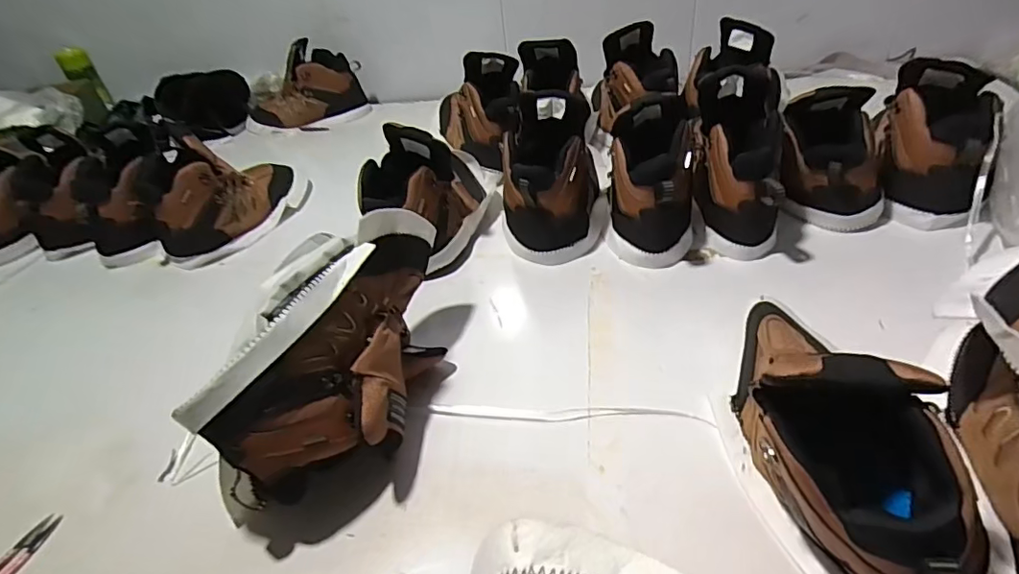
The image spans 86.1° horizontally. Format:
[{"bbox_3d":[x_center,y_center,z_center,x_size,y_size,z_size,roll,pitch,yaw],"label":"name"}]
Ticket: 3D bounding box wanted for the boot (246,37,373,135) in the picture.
[{"bbox_3d":[-0.479,-0.448,1.245,0.273,0.152,0.117,-3,39,6],"label":"boot"}]

